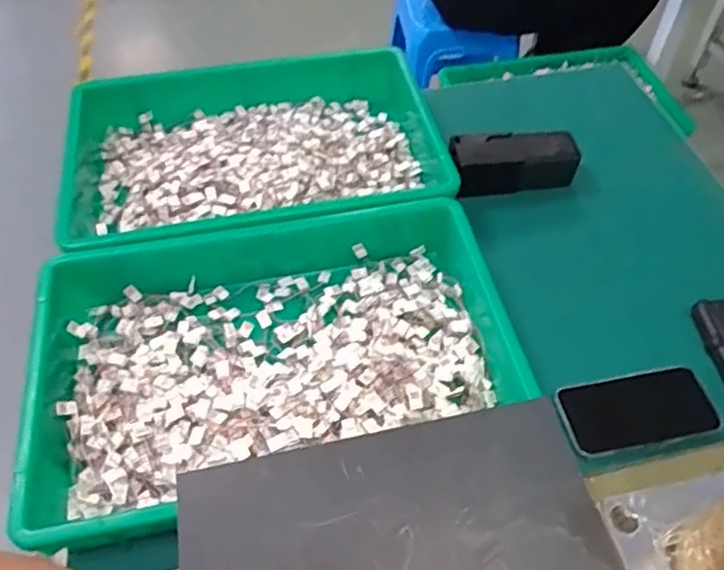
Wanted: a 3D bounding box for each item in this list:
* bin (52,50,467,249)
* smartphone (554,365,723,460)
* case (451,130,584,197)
[{"bbox_3d":[-0.130,-0.157,0.766,0.468,0.075,0.277,-13,53,-9],"label":"bin"},{"bbox_3d":[0.262,0.119,0.608,0.141,0.008,0.077,-8,53,-6],"label":"smartphone"},{"bbox_3d":[0.187,-0.155,0.792,0.154,0.052,0.054,-5,52,-3],"label":"case"}]

